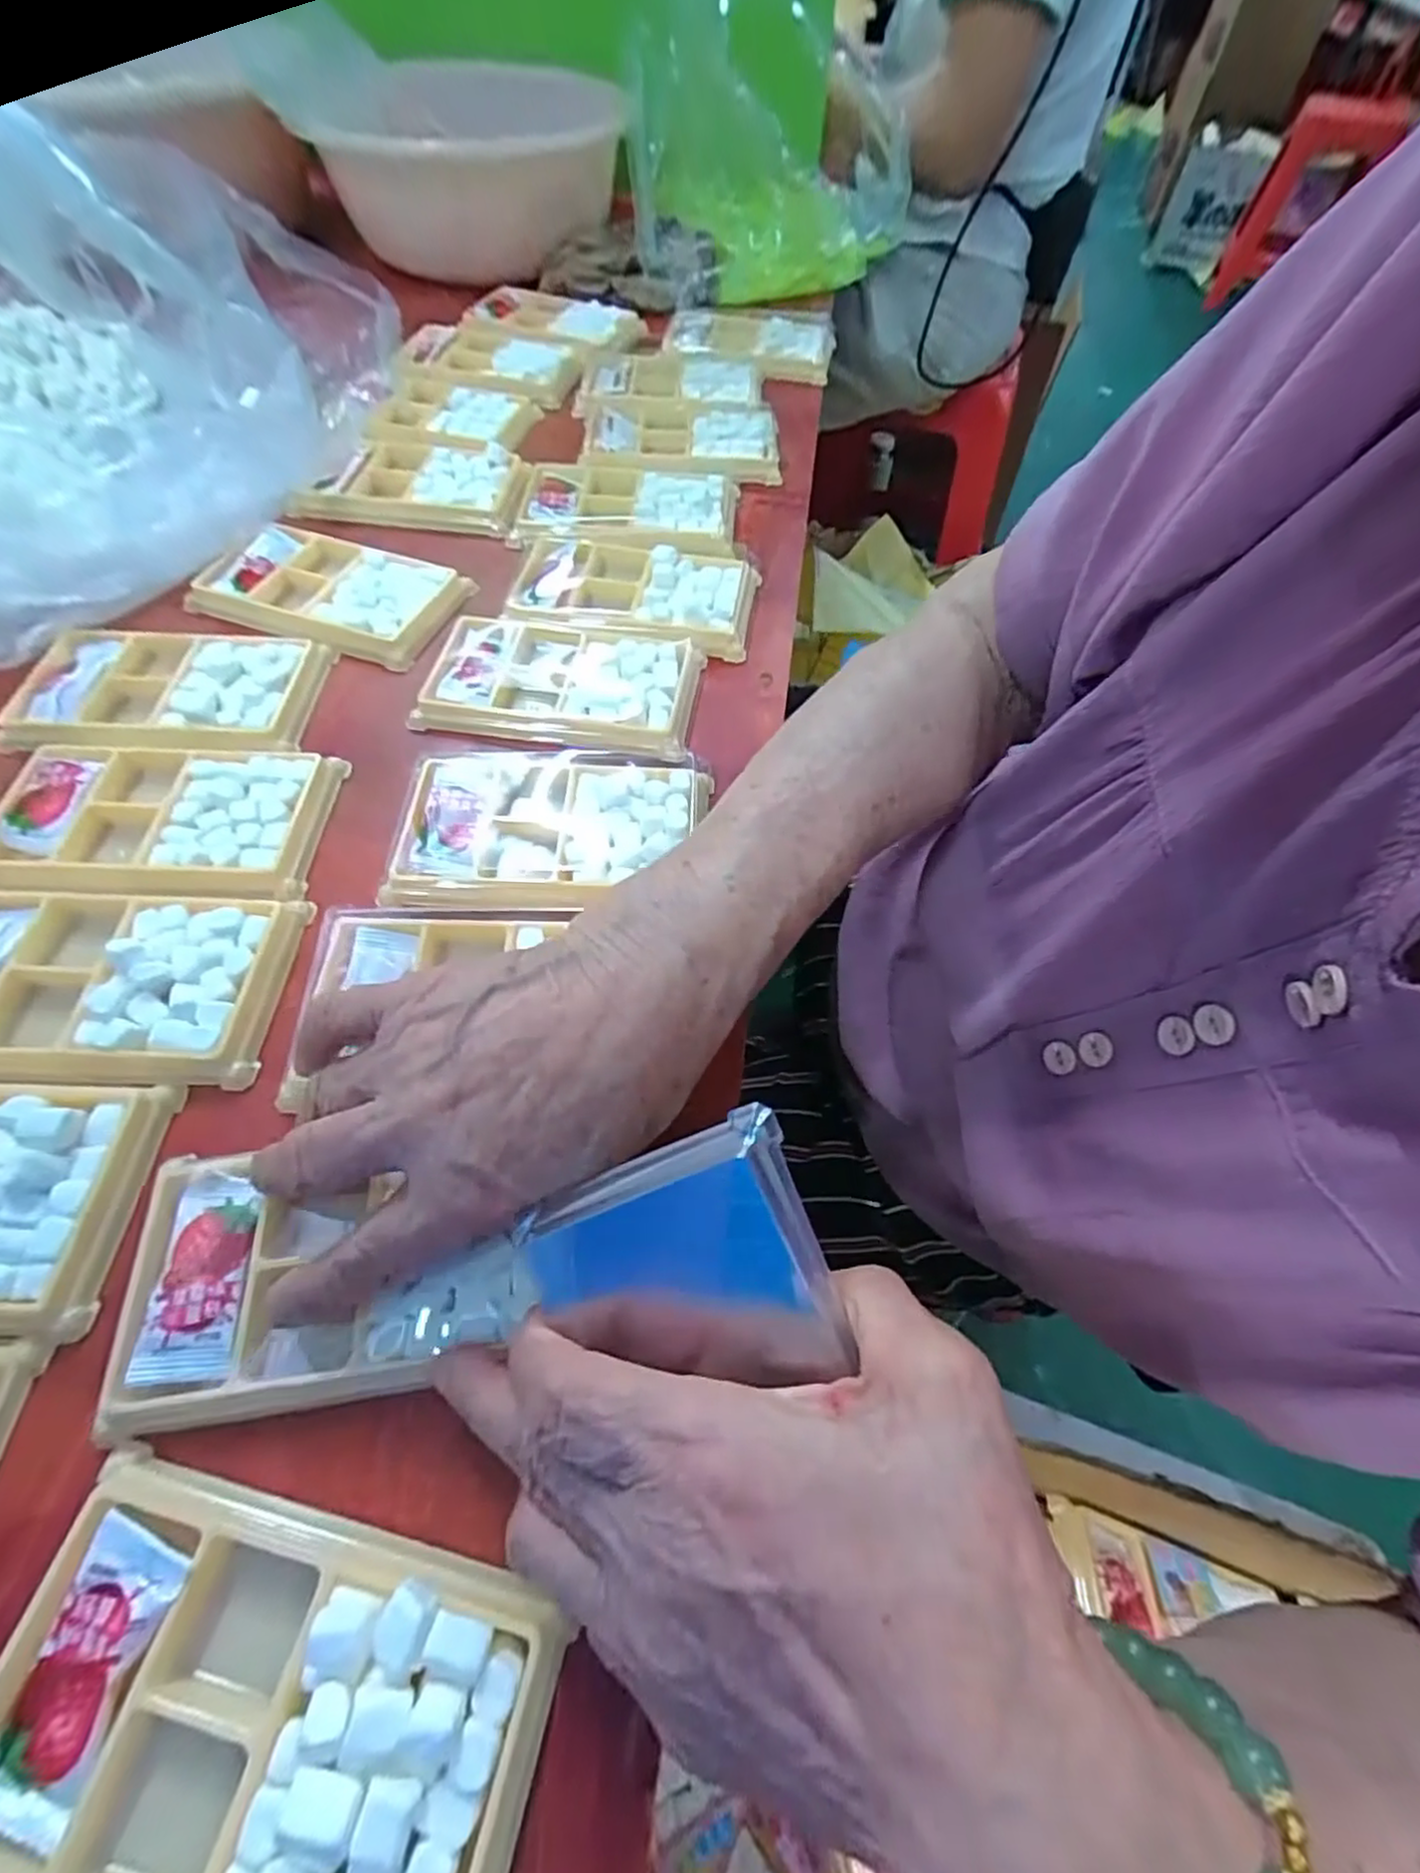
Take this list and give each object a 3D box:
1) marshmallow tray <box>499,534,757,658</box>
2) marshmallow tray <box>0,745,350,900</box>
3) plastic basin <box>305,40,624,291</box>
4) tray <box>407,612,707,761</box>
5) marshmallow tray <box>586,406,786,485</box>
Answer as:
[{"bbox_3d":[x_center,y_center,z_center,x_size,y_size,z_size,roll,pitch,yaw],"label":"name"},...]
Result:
[{"bbox_3d":[-0.047,-0.197,0.405,0.142,0.021,0.081,9,60,3],"label":"marshmallow tray"},{"bbox_3d":[-0.241,-0.050,0.311,0.136,0.015,0.078,1,60,-1],"label":"marshmallow tray"},{"bbox_3d":[-0.189,-0.643,0.596,0.233,0.102,0.273,-11,61,-8],"label":"plastic basin"},{"bbox_3d":[-0.076,-0.131,0.363,0.134,0.012,0.079,9,60,3],"label":"tray"},{"bbox_3d":[-0.019,-0.348,0.495,0.131,0.014,0.094,3,60,0],"label":"marshmallow tray"}]

